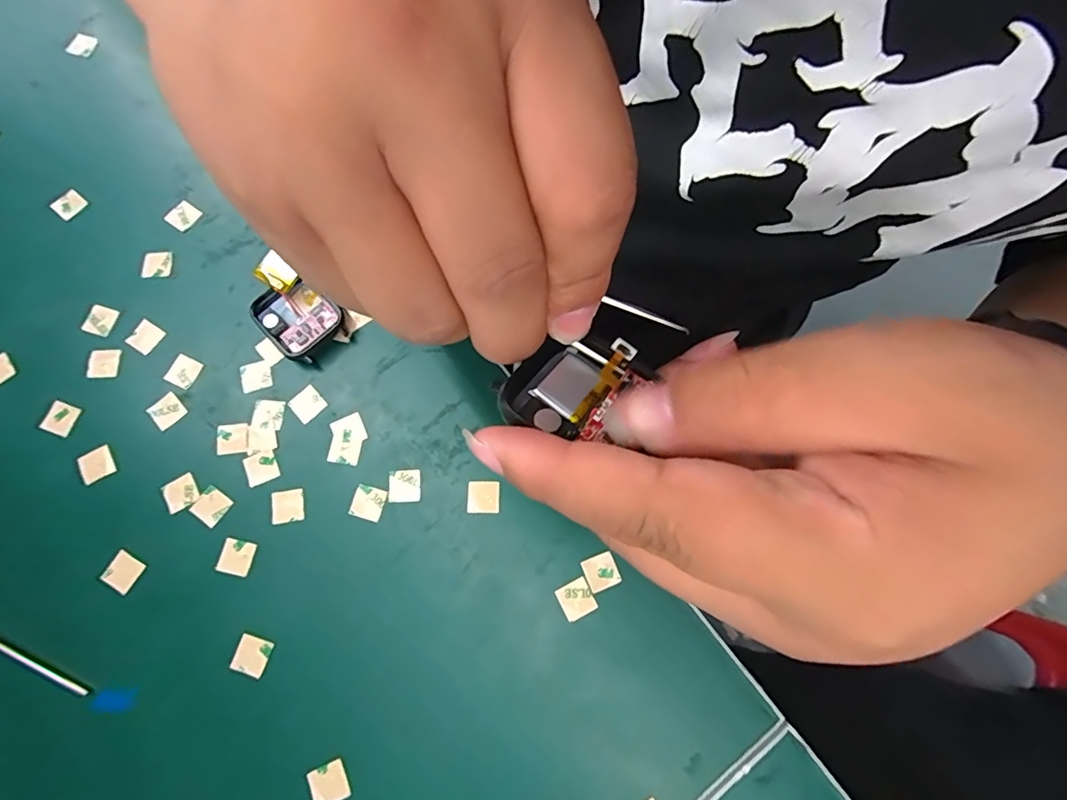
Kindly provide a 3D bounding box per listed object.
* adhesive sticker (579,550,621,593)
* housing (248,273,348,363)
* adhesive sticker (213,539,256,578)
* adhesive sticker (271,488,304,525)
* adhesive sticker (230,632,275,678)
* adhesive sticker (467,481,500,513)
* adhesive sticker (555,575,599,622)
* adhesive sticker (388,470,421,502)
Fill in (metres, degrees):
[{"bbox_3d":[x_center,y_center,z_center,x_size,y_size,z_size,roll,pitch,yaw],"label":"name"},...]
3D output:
[{"bbox_3d":[0.032,0.081,0.241,0.016,0.004,0.015,-23,73,-3],"label":"adhesive sticker"},{"bbox_3d":[-0.122,-0.042,0.268,0.042,0.013,0.035,43,79,11],"label":"housing"},{"bbox_3d":[-0.142,0.075,0.243,0.016,0.004,0.016,14,76,2],"label":"adhesive sticker"},{"bbox_3d":[-0.120,0.051,0.247,0.016,0.004,0.015,-9,75,-3],"label":"adhesive sticker"},{"bbox_3d":[-0.129,0.116,0.231,0.016,0.004,0.016,16,75,4],"label":"adhesive sticker"},{"bbox_3d":[-0.025,0.047,0.248,0.015,0.004,0.015,0,75,0],"label":"adhesive sticker"},{"bbox_3d":[0.020,0.093,0.238,0.016,0.004,0.016,-29,74,-6],"label":"adhesive sticker"},{"bbox_3d":[-0.064,0.043,0.251,0.015,0.004,0.016,-2,77,0],"label":"adhesive sticker"}]

